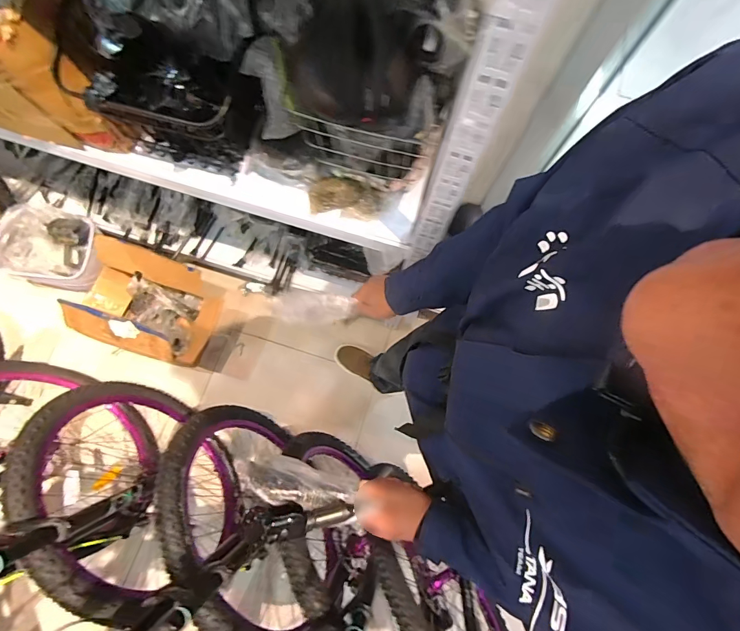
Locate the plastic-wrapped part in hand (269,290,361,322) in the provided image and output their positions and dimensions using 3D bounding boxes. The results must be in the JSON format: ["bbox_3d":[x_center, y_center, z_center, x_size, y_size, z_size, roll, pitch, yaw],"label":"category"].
[{"bbox_3d":[-0.109,-0.017,0.720,0.151,0.030,0.052,1,76,-1],"label":"plastic-wrapped part in hand"}]

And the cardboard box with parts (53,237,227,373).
[{"bbox_3d":[-0.734,-0.022,1.323,0.450,0.276,0.317,14,76,2],"label":"cardboard box with parts"}]

